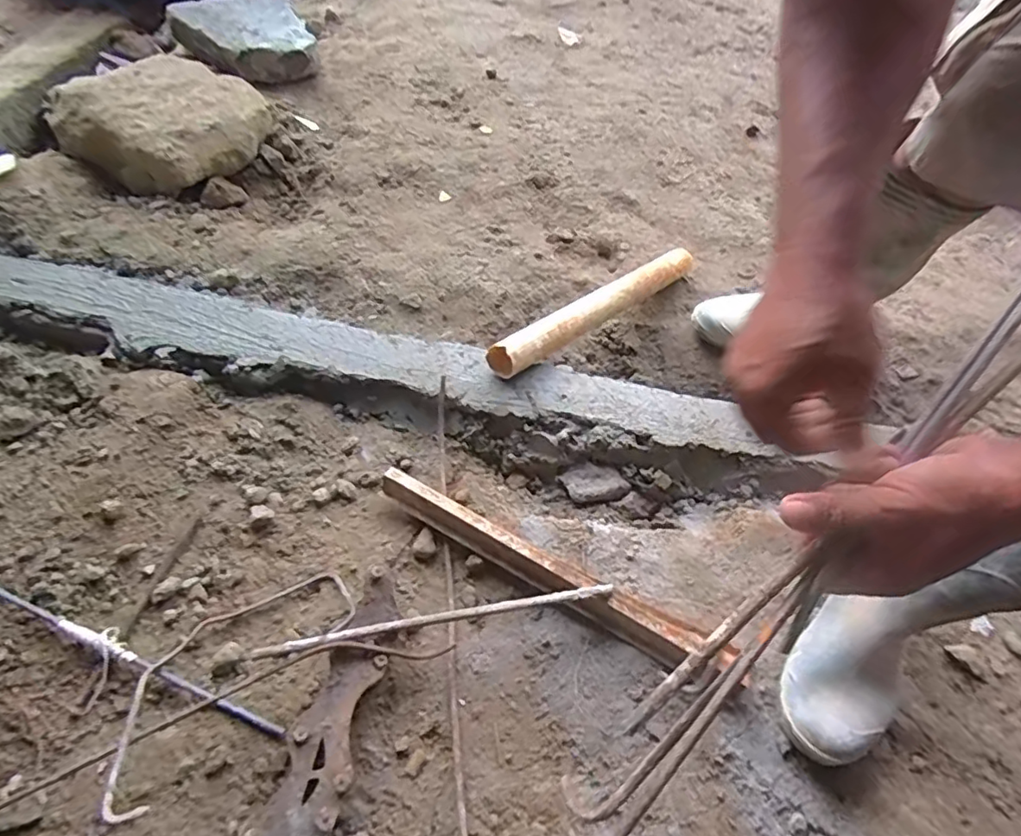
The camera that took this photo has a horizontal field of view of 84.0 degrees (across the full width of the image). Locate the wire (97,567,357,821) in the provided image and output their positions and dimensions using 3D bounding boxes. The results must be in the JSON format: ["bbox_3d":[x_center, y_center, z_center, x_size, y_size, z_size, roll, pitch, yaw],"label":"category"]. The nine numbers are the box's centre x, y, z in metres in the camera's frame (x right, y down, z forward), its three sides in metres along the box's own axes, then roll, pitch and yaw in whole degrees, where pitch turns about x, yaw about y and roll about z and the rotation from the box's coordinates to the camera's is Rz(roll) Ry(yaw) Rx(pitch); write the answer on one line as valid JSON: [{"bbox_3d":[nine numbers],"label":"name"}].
[{"bbox_3d":[-0.287,0.238,0.555,0.111,0.054,0.272,40,60,21],"label":"wire"}]

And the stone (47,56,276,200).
[{"bbox_3d":[-0.638,-0.536,1.040,0.309,0.106,0.319,-35,64,-26],"label":"stone"}]

